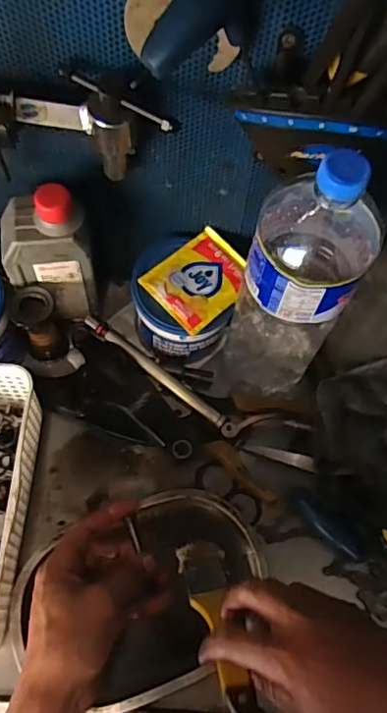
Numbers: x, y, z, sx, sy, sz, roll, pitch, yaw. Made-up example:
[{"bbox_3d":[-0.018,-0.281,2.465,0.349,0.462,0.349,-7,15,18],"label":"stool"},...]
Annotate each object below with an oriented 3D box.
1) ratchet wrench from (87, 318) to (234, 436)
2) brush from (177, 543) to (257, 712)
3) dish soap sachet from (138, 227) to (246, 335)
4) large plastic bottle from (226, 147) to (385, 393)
[{"bbox_3d":[-0.033,0.018,0.570,0.191,0.016,0.016,36,68,13],"label":"ratchet wrench"},{"bbox_3d":[0.019,0.213,0.443,0.040,0.021,0.160,-8,24,-7],"label":"brush"},{"bbox_3d":[0.007,-0.076,0.545,0.095,0.011,0.078,-40,73,-19],"label":"dish soap sachet"},{"bbox_3d":[0.085,-0.054,0.474,0.086,0.303,0.089,29,67,10],"label":"large plastic bottle"}]

